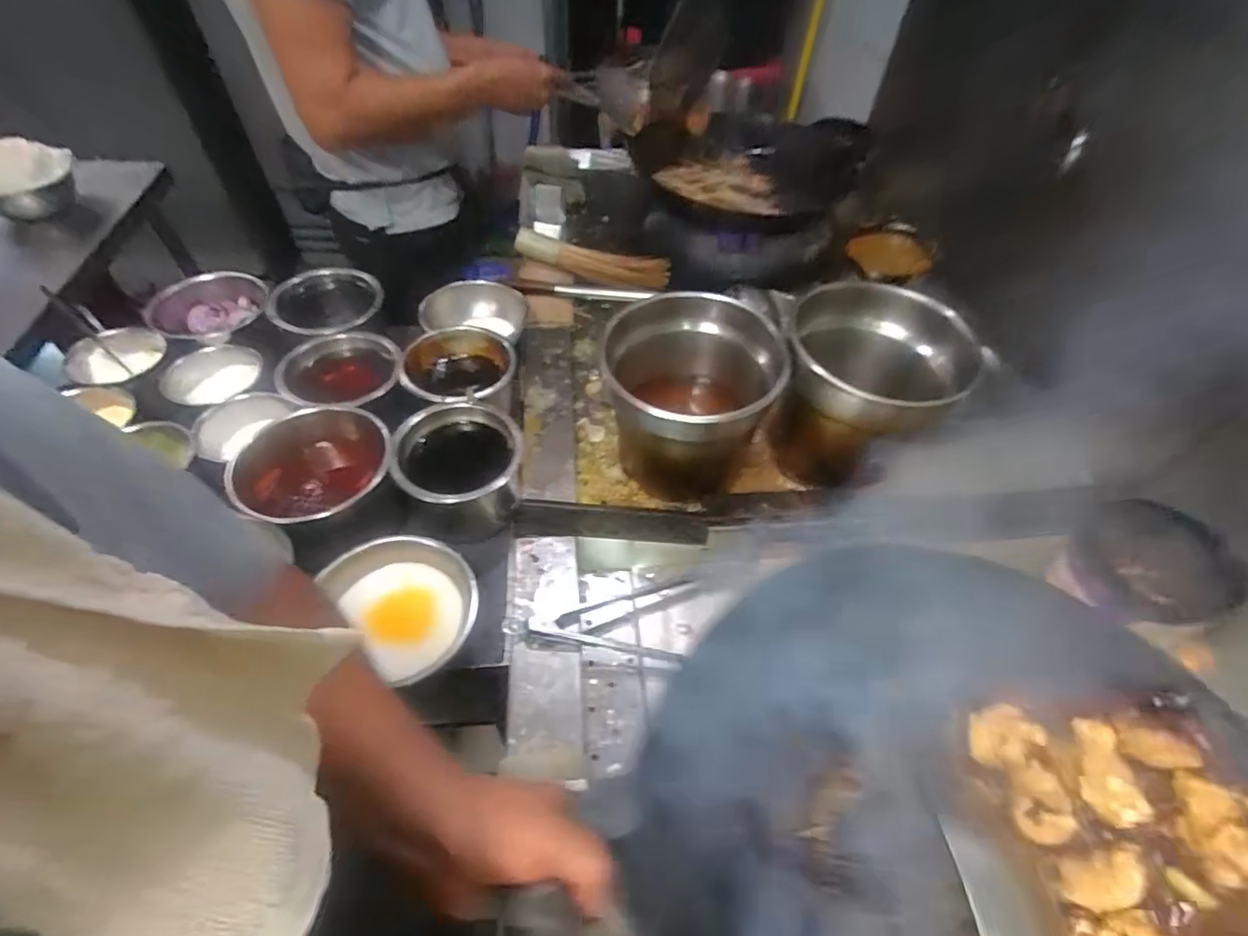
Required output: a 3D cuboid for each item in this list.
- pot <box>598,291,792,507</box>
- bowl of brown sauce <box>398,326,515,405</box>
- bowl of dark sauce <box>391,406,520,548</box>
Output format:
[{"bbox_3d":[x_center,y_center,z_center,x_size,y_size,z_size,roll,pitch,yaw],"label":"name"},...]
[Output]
[{"bbox_3d":[0.080,-0.098,0.768,0.205,0.191,0.192,9,51,4],"label":"pot"},{"bbox_3d":[-0.235,-0.130,0.805,0.150,0.067,0.161,1,51,-2],"label":"bowl of brown sauce"},{"bbox_3d":[-0.210,0.007,0.718,0.139,0.112,0.150,1,51,-2],"label":"bowl of dark sauce"}]

